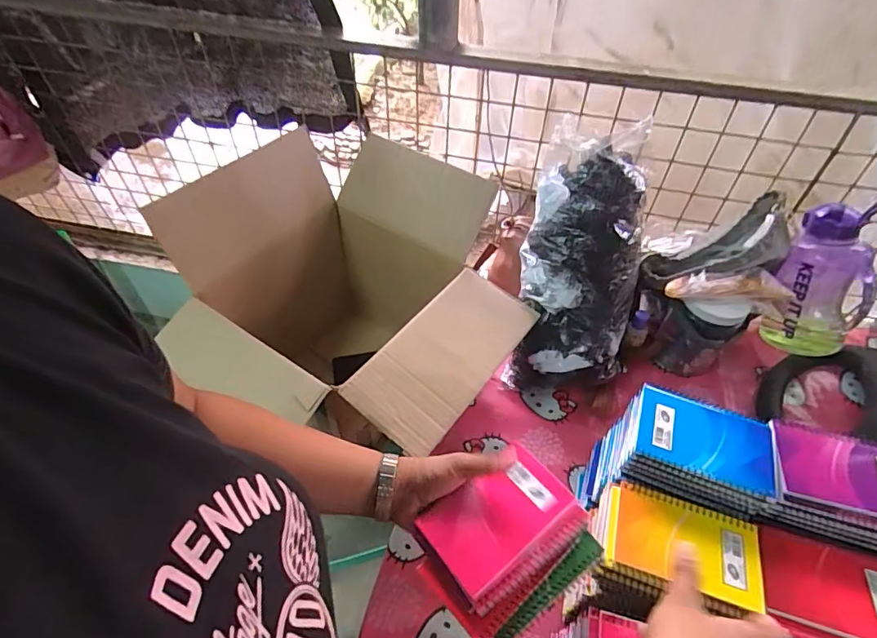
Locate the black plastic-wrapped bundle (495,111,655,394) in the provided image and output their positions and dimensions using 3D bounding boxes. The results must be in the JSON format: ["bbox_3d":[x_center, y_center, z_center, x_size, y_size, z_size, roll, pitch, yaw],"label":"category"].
[{"bbox_3d":[0.218,-0.111,0.722,0.172,0.331,0.093,8,19,8],"label":"black plastic-wrapped bundle"}]

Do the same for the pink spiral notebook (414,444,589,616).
[{"bbox_3d":[0.060,0.185,0.439,0.131,0.010,0.091,-28,53,-23],"label":"pink spiral notebook"}]

